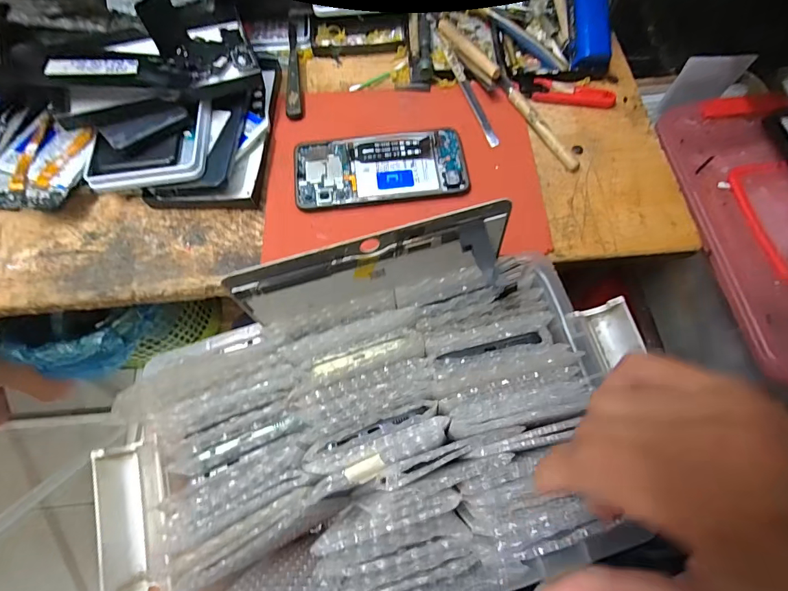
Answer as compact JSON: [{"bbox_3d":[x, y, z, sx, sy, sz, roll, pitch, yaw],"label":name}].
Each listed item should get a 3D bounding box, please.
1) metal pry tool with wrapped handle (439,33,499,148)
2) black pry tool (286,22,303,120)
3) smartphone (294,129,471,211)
[{"bbox_3d":[0.073,-0.218,0.414,0.013,0.008,0.155,-18,69,-6],"label":"metal pry tool with wrapped handle"},{"bbox_3d":[-0.106,-0.240,0.425,0.015,0.008,0.125,-5,68,-2],"label":"black pry tool"},{"bbox_3d":[-0.012,-0.119,0.376,0.157,0.009,0.074,-5,68,-1],"label":"smartphone"}]

